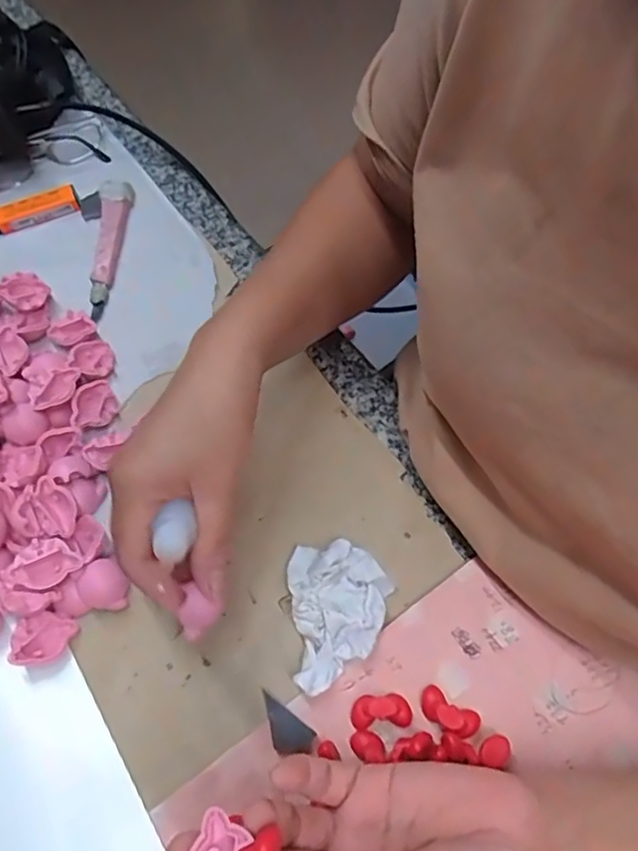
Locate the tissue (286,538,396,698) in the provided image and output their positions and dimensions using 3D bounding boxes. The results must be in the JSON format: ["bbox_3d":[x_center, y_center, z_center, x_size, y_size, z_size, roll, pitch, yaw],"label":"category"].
[{"bbox_3d":[0.013,0.105,0.342,0.056,0.016,0.078,-7,62,0],"label":"tissue"}]

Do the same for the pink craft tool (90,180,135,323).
[{"bbox_3d":[-0.173,-0.149,0.490,0.028,0.014,0.142,-3,62,2],"label":"pink craft tool"}]

